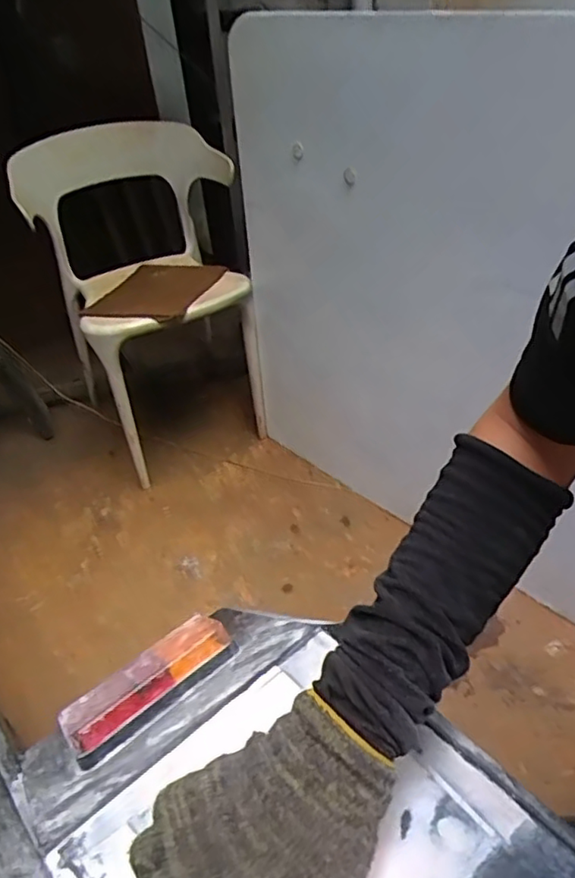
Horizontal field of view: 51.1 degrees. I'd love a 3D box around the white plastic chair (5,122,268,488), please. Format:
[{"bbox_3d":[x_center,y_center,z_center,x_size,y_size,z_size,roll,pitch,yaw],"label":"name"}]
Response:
[{"bbox_3d":[-0.327,-0.335,1.510,0.494,0.739,0.528,-14,40,-12],"label":"white plastic chair"}]

